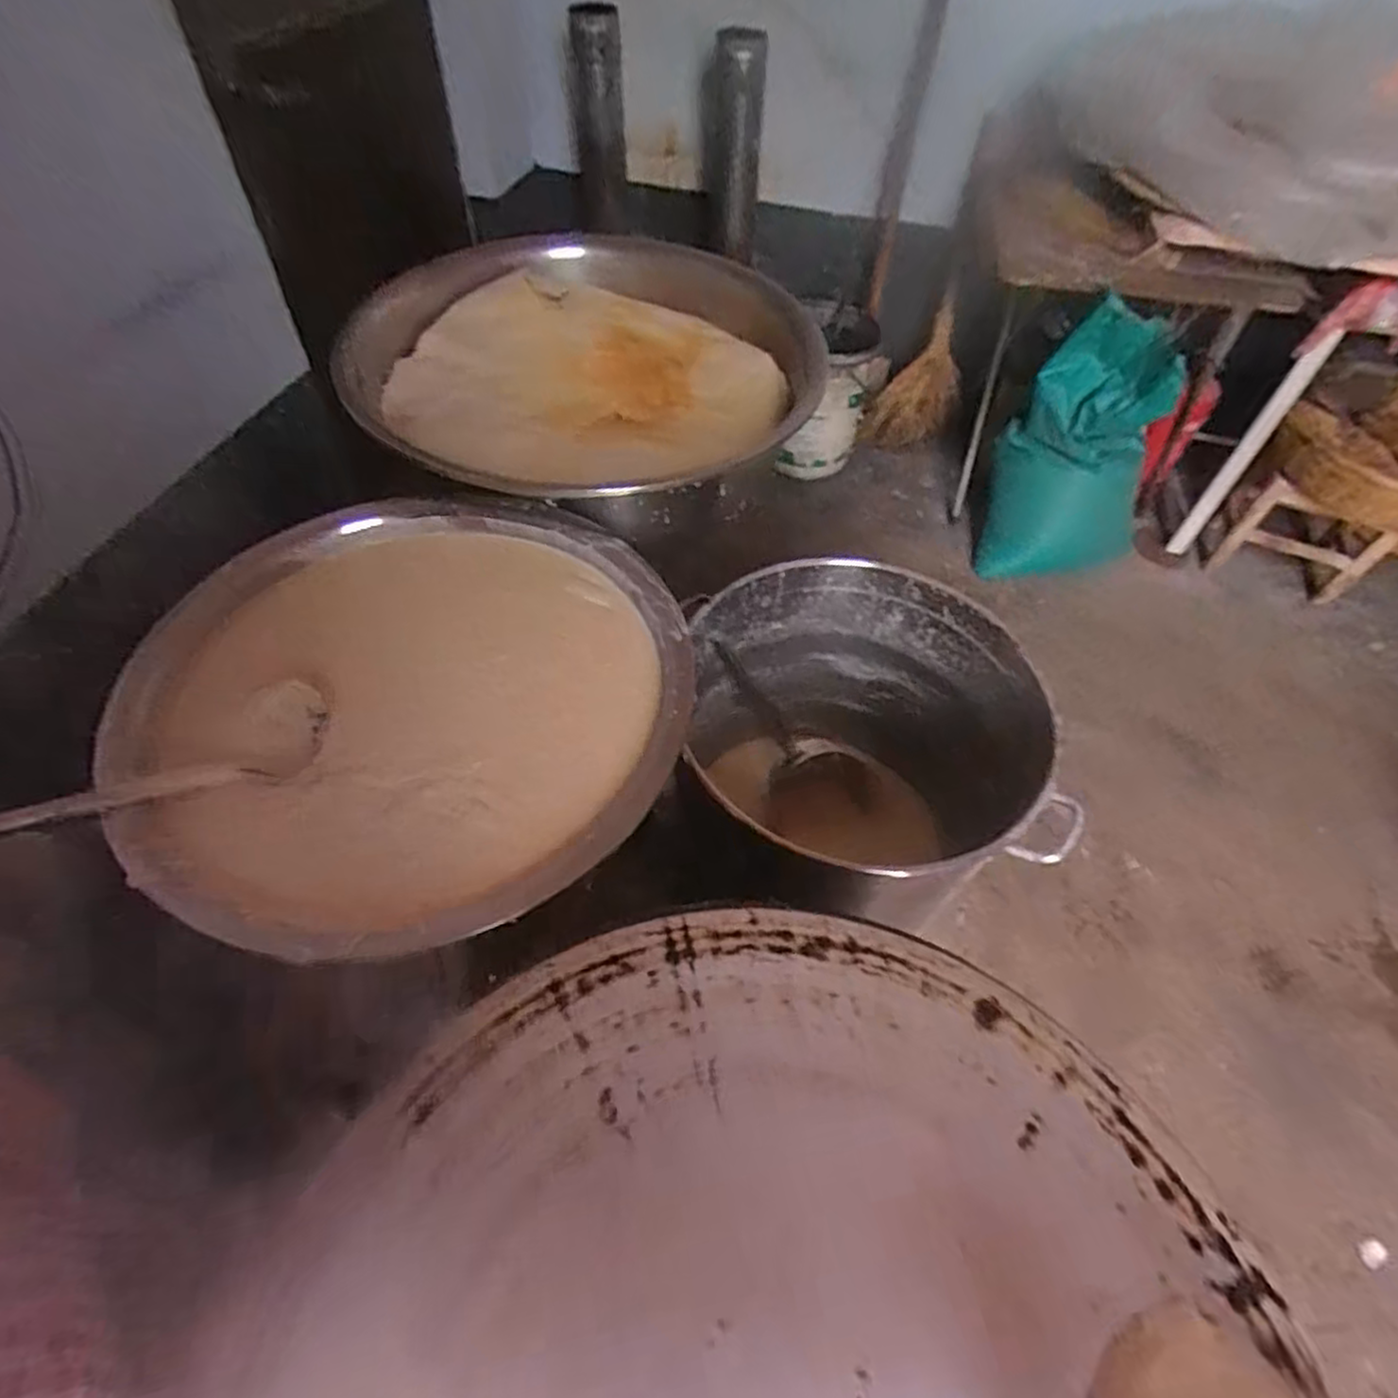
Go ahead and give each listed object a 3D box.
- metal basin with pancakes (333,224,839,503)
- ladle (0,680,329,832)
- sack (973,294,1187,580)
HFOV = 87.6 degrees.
[{"bbox_3d":[-0.173,-0.475,1.084,0.654,0.176,0.649,1,52,-2],"label":"metal basin with pancakes"},{"bbox_3d":[-0.505,0.064,0.650,0.333,0.048,0.104,-19,54,-36],"label":"ladle"},{"bbox_3d":[0.850,-0.530,1.653,0.322,0.623,0.189,6,52,2],"label":"sack"}]

